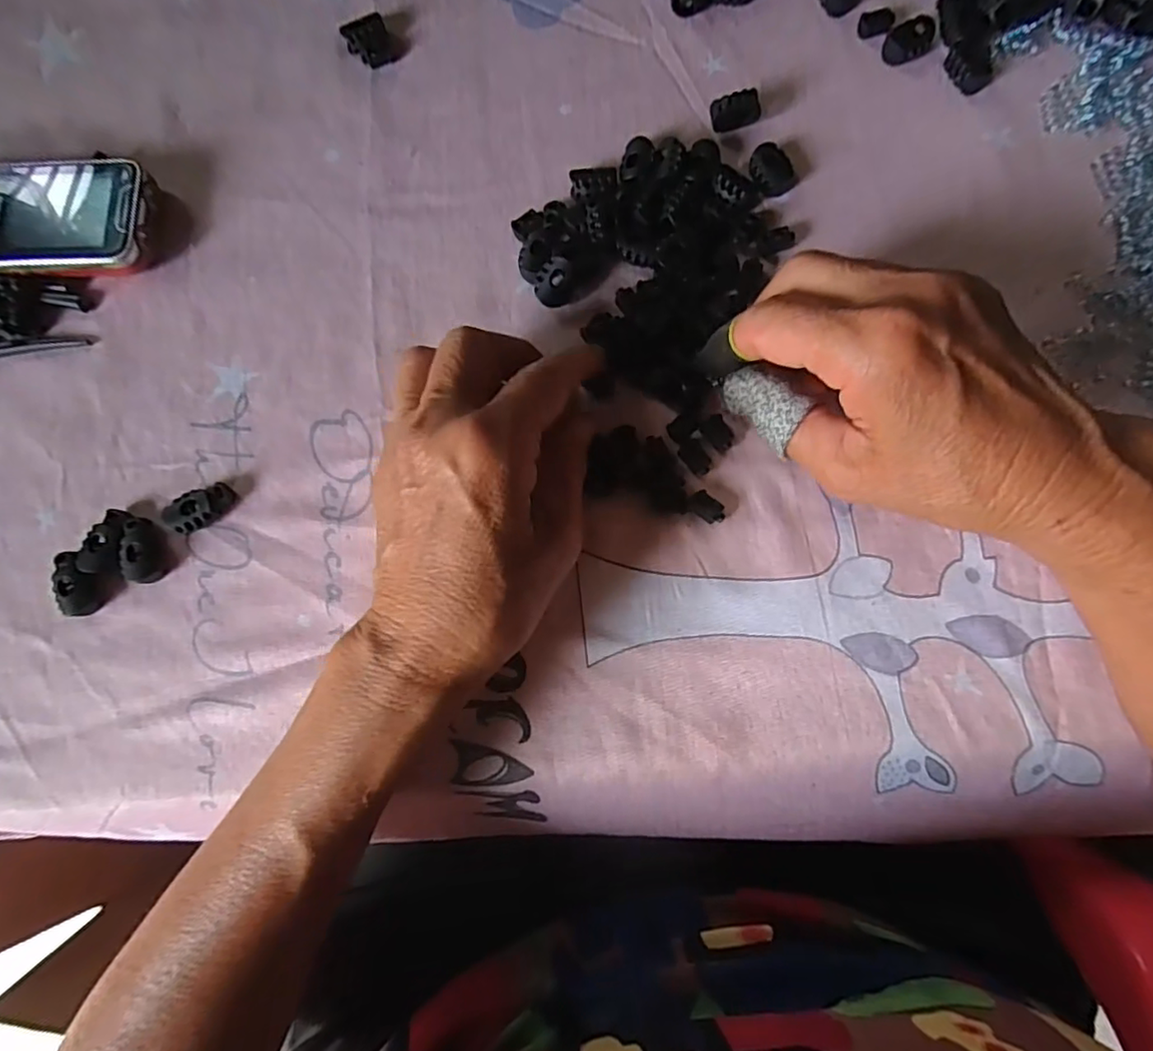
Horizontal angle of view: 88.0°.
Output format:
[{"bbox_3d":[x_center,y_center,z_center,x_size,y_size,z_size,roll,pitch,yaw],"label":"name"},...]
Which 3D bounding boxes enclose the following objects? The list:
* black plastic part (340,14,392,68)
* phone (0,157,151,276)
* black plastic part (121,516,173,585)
[{"bbox_3d":[-0.104,-0.241,0.298,0.021,0.010,0.018,-21,81,1],"label":"black plastic part"},{"bbox_3d":[-0.265,-0.147,0.288,0.118,0.019,0.056,-1,81,4],"label":"phone"},{"bbox_3d":[-0.190,0.010,0.262,0.017,0.007,0.029,-6,81,3],"label":"black plastic part"}]

